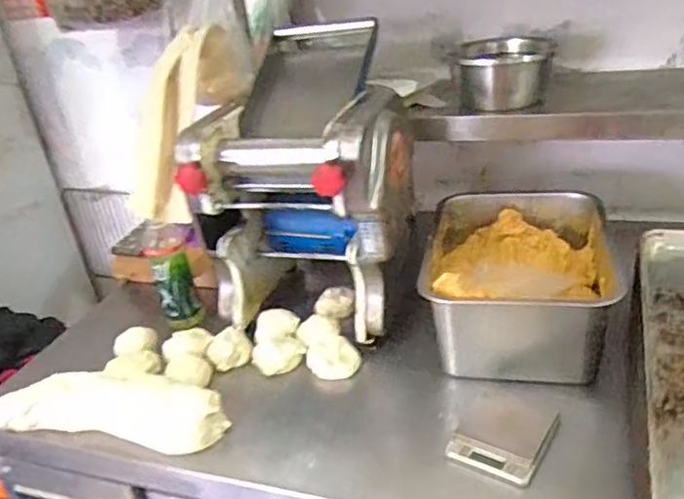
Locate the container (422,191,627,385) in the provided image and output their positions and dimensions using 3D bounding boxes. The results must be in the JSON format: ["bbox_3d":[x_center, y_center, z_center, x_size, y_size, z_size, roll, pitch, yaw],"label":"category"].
[{"bbox_3d":[0.276,0.030,0.973,0.259,0.147,0.362,2,29,16],"label":"container"}]

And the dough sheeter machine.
[{"bbox_3d":[-0.040,-0.110,1.027,0.308,0.381,0.361,4,29,19],"label":"dough sheeter machine"}]

